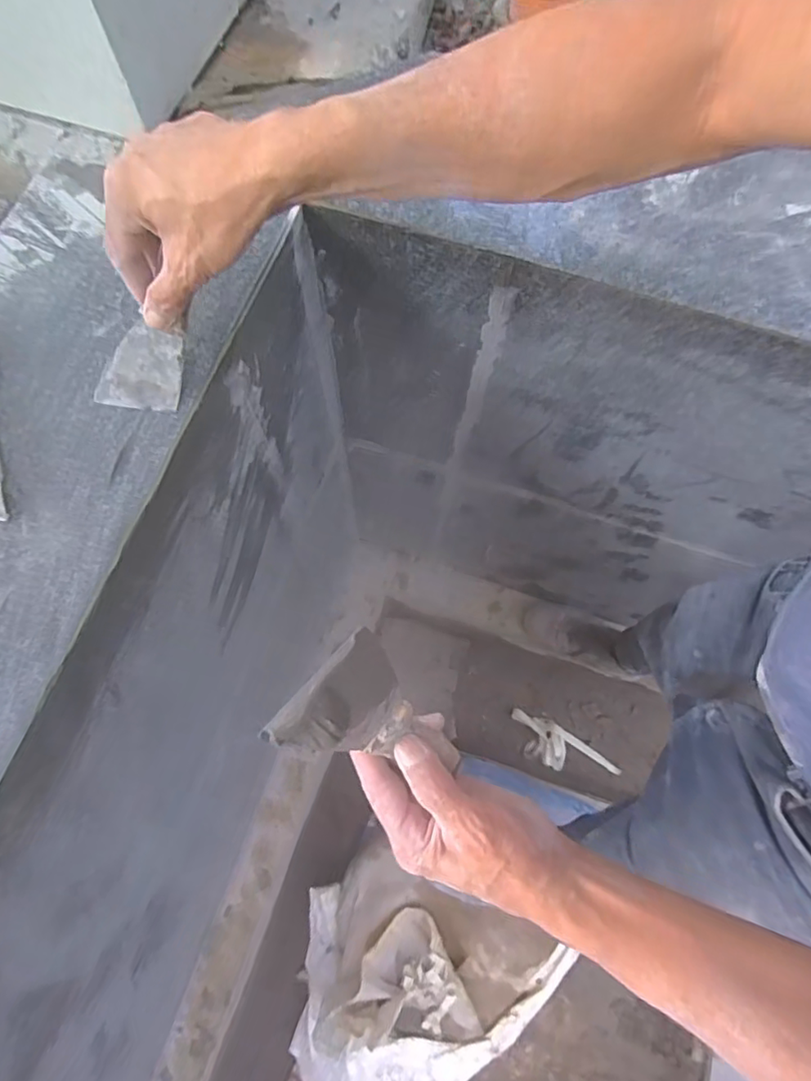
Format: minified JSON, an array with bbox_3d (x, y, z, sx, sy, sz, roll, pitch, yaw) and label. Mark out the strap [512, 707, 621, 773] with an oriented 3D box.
[{"bbox_3d":[0.403,0.533,1.473,0.287,0.033,0.104,22,74,6],"label":"strap"}]

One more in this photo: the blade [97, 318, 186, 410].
[{"bbox_3d":[-0.195,-0.126,0.425,0.062,0.006,0.059,12,106,0],"label":"blade"}]

